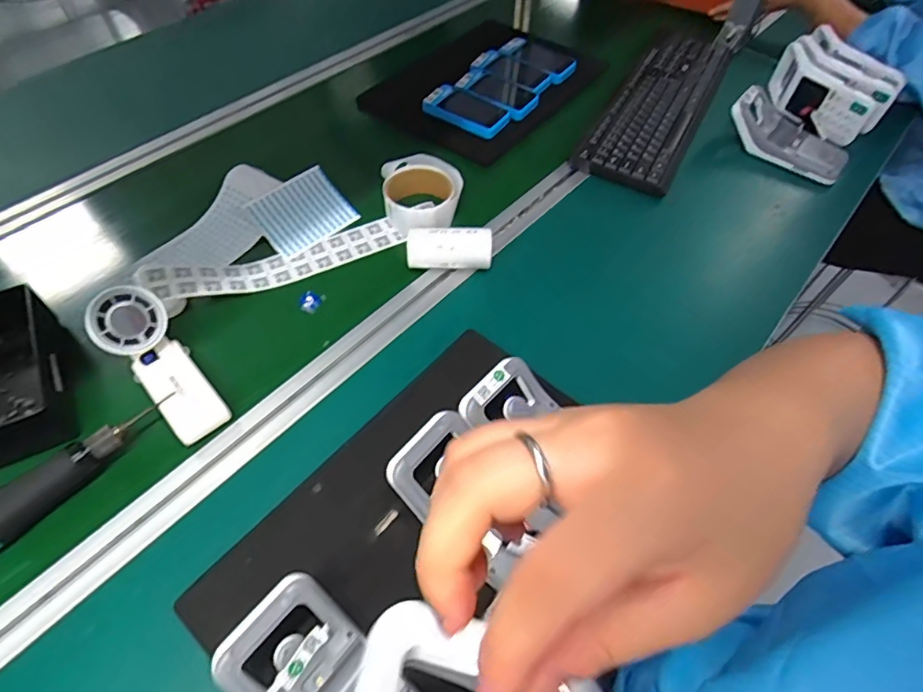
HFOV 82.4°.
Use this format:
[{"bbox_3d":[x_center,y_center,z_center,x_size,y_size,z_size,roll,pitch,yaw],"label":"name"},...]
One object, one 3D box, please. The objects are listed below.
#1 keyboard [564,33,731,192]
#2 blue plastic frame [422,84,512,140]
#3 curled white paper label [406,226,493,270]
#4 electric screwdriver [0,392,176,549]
[{"bbox_3d":[0.301,-0.376,0.801,0.136,0.039,0.413,25,57,14],"label":"keyboard"},{"bbox_3d":[0.007,-0.341,0.768,0.121,0.018,0.067,26,58,15],"label":"blue plastic frame"},{"bbox_3d":[-0.013,-0.107,0.601,0.093,0.048,0.039,3,55,-1],"label":"curled white paper label"},{"bbox_3d":[-0.347,0.114,0.437,0.047,0.041,0.219,34,60,20],"label":"electric screwdriver"}]

